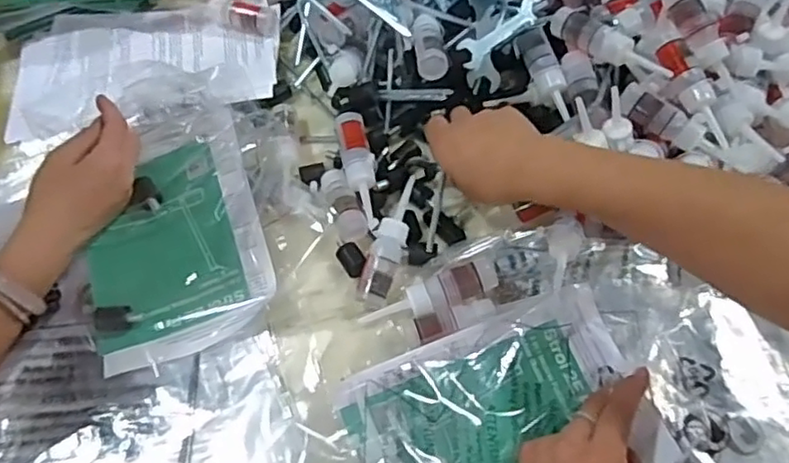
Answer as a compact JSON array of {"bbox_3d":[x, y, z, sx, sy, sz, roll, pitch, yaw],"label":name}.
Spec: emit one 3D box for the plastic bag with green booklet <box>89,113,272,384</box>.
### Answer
[{"bbox_3d":[-0.186,-0.002,0.546,0.145,0.014,0.215,-19,63,-2],"label":"plastic bag with green booklet"}]

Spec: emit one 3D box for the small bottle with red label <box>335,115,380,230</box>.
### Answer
[{"bbox_3d":[-0.029,-0.055,0.554,0.025,0.019,0.115,-12,57,-5],"label":"small bottle with red label"}]

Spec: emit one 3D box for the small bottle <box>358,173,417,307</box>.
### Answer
[{"bbox_3d":[-0.002,0.007,0.530,0.023,0.021,0.110,15,71,12],"label":"small bottle"}]

